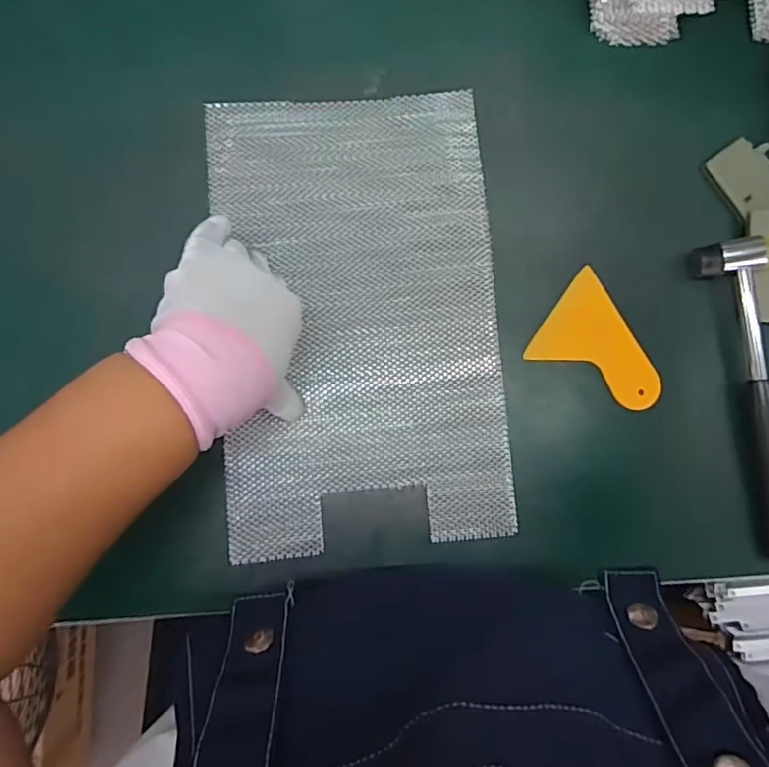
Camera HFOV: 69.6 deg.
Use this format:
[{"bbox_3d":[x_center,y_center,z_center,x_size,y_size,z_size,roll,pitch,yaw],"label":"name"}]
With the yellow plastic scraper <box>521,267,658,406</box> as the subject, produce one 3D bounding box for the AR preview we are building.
[{"bbox_3d":[0.168,-0.027,0.416,0.099,0.004,0.078,36,82,-1],"label":"yellow plastic scraper"}]

